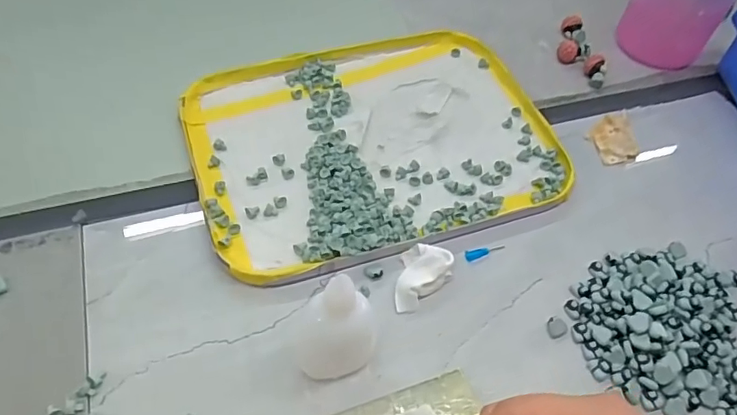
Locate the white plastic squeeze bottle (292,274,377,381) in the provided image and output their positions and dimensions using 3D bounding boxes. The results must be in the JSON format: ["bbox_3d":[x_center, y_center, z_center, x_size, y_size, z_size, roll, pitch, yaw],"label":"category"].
[{"bbox_3d":[-0.019,0.058,0.292,0.042,0.079,0.046,-10,55,-12],"label":"white plastic squeeze bottle"}]

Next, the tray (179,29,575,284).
[{"bbox_3d":[0.003,-0.057,0.419,0.267,0.015,0.206,-16,57,-17],"label":"tray"}]

